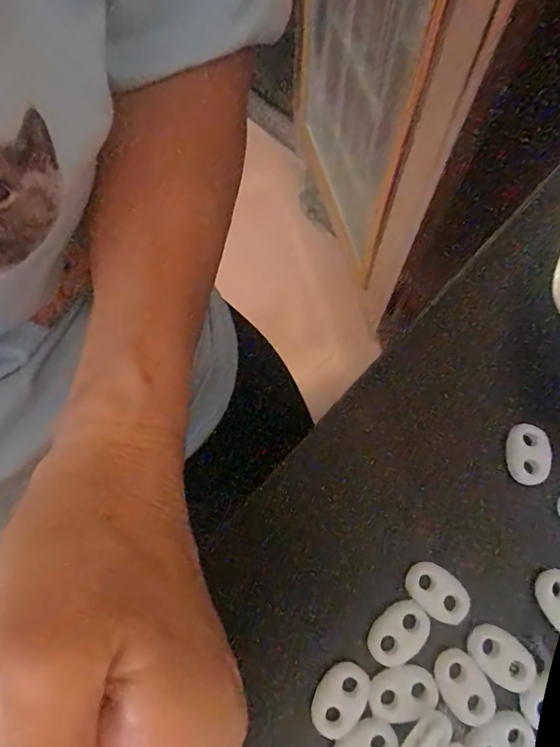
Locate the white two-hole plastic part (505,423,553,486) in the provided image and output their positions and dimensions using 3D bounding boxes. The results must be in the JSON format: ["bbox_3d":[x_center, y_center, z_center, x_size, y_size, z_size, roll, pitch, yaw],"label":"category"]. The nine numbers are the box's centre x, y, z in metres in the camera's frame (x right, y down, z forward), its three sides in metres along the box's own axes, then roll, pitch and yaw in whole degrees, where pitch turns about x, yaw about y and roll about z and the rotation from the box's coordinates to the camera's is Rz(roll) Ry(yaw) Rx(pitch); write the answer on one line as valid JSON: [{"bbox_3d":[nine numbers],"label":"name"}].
[{"bbox_3d":[0.092,0.030,0.184,0.014,0.004,0.022,5,71,1],"label":"white two-hole plastic part"}]

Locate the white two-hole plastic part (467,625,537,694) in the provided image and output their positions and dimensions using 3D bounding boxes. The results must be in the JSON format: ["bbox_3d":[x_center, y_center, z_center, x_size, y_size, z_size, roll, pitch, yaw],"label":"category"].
[{"bbox_3d":[0.074,0.094,0.164,0.022,0.004,0.014,39,75,12],"label":"white two-hole plastic part"}]

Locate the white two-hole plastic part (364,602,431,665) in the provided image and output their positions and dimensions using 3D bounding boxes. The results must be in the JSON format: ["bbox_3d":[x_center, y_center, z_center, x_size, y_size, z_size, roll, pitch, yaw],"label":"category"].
[{"bbox_3d":[0.040,0.087,0.164,0.022,0.004,0.015,-37,76,-12],"label":"white two-hole plastic part"}]

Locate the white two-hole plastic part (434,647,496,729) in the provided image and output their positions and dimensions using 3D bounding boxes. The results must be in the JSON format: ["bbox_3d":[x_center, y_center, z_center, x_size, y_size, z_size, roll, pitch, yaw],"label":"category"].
[{"bbox_3d":[0.060,0.102,0.161,0.015,0.004,0.022,-30,74,-10],"label":"white two-hole plastic part"}]

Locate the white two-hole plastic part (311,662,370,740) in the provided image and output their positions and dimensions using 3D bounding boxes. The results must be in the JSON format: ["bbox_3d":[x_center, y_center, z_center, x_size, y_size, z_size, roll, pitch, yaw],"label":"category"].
[{"bbox_3d":[0.020,0.106,0.161,0.015,0.004,0.022,32,74,10],"label":"white two-hole plastic part"}]

